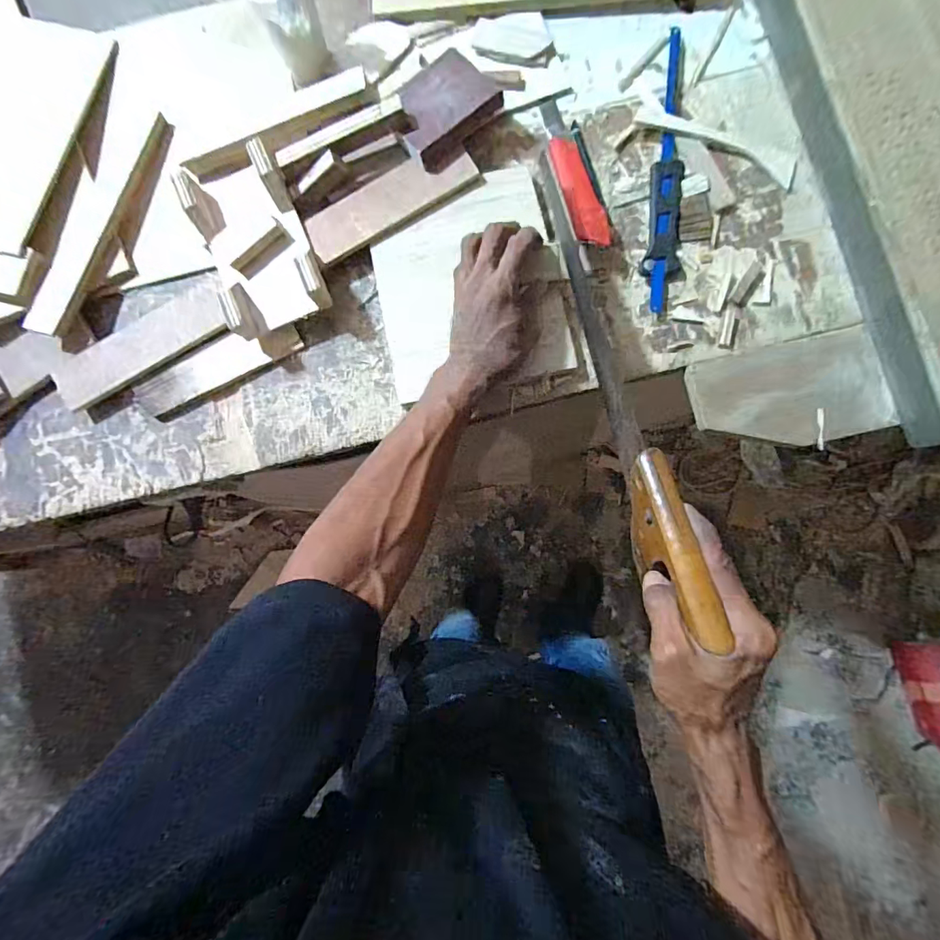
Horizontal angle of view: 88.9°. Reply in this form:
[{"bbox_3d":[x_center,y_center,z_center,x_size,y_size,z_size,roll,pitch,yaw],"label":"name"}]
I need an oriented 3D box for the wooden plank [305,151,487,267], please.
[{"bbox_3d":[-0.075,-0.261,0.466,0.172,0.006,0.051,-27,92,2],"label":"wooden plank"}]

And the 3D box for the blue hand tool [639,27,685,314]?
[{"bbox_3d":[0.196,-0.299,0.469,0.033,0.017,0.291,8,84,3],"label":"blue hand tool"}]

